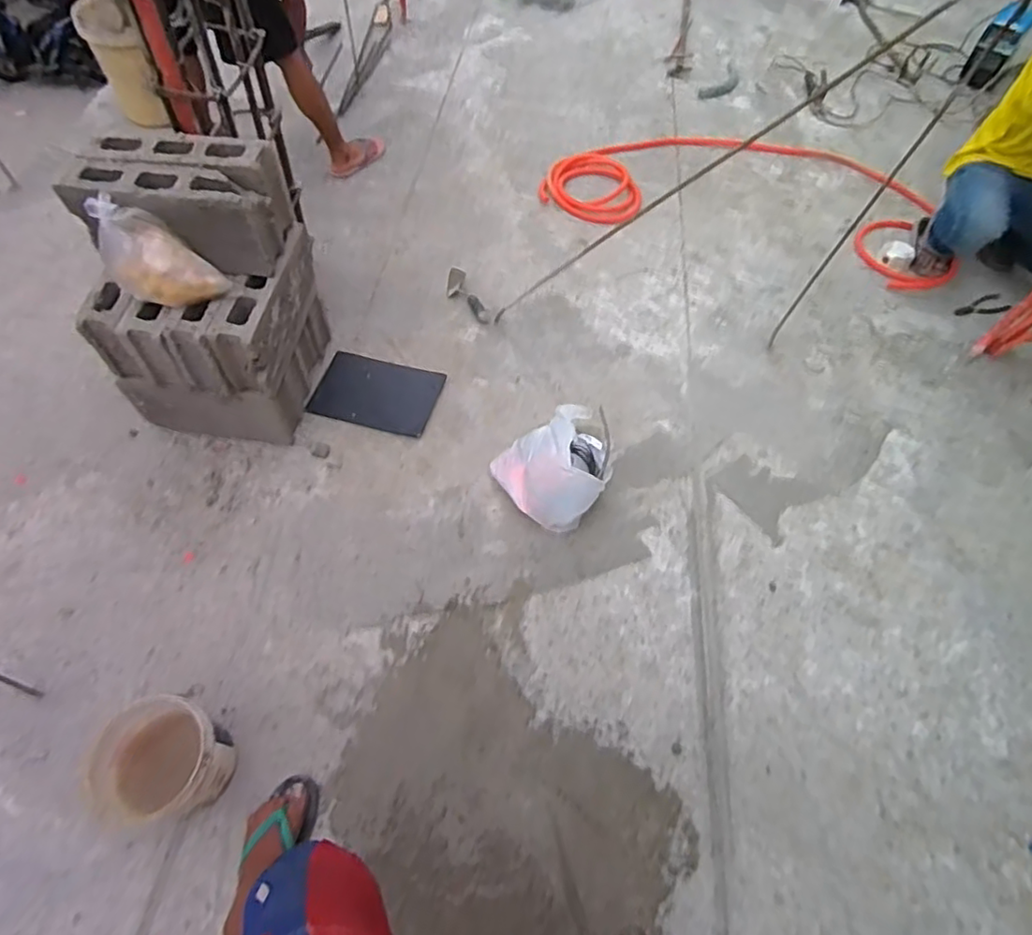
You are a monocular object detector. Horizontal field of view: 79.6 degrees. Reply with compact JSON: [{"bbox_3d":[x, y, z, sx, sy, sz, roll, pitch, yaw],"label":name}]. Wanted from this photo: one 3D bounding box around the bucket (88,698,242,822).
[{"bbox_3d":[-0.668,0.556,1.183,0.225,0.170,0.203,1,58,0],"label":"bucket"}]

